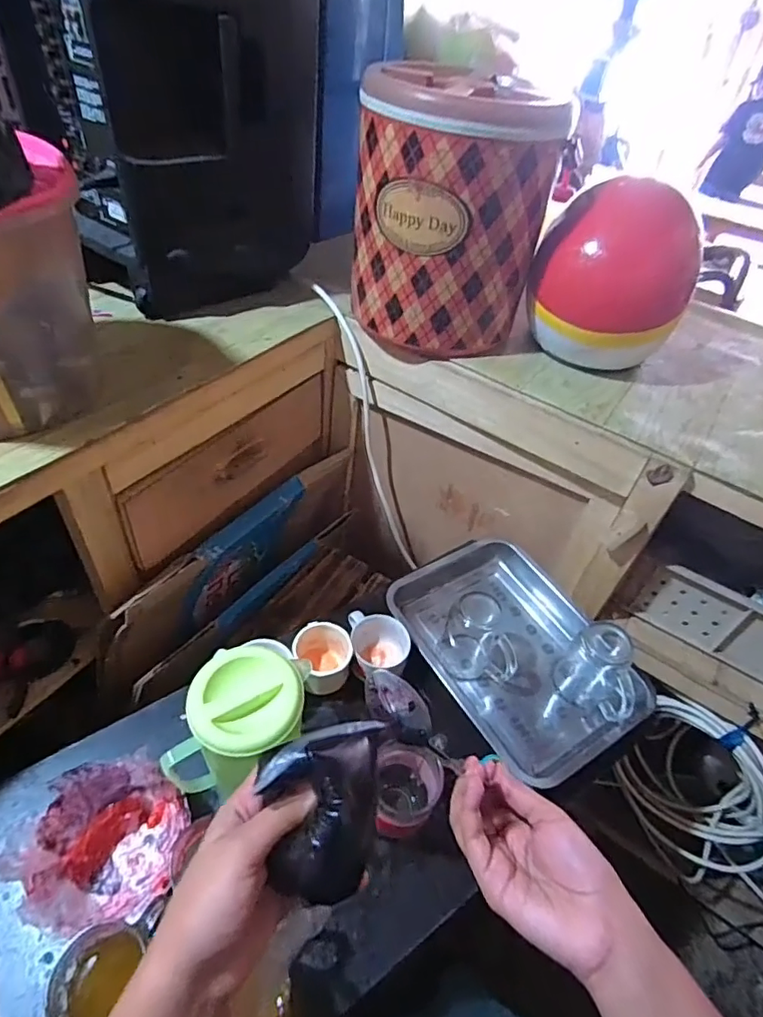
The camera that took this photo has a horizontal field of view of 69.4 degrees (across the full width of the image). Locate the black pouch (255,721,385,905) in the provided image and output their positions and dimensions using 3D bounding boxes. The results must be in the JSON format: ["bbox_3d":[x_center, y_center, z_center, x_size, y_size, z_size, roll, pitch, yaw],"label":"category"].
[{"bbox_3d":[-0.028,0.167,0.310,0.069,0.043,0.082,-9,50,-11],"label":"black pouch"}]

